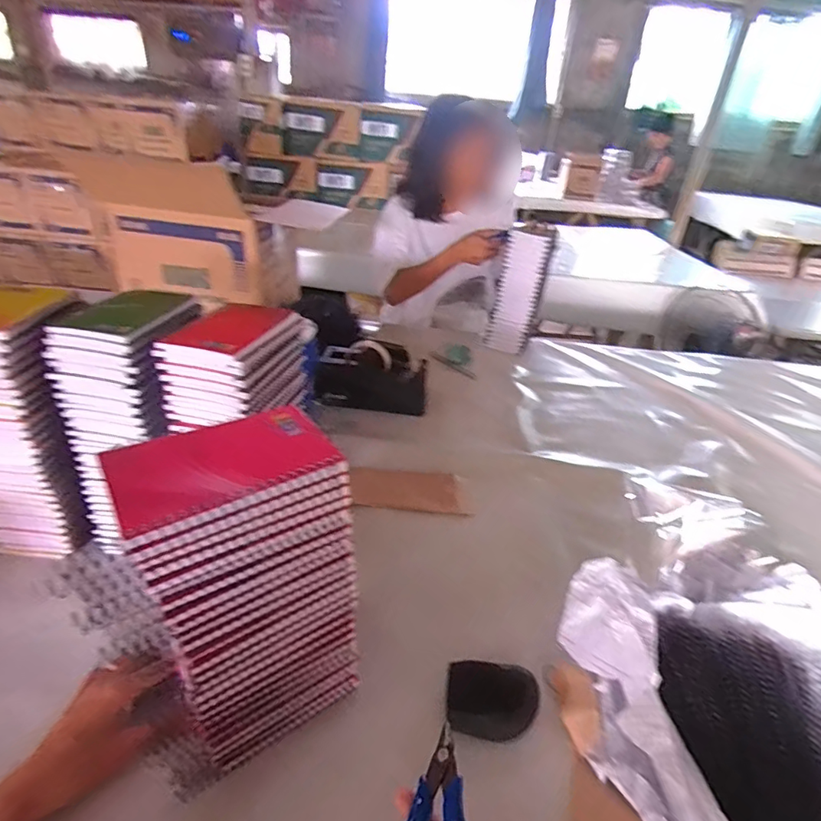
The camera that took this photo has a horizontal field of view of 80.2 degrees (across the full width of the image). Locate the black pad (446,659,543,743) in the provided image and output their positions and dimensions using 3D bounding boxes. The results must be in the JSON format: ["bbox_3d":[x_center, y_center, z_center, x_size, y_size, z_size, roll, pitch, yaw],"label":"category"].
[{"bbox_3d":[0.078,0.275,0.462,0.082,0.022,0.062,9,31,6],"label":"black pad"}]

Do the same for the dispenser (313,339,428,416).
[{"bbox_3d":[-0.069,-0.064,0.922,0.198,0.111,0.080,1,31,-7],"label":"dispenser"}]

